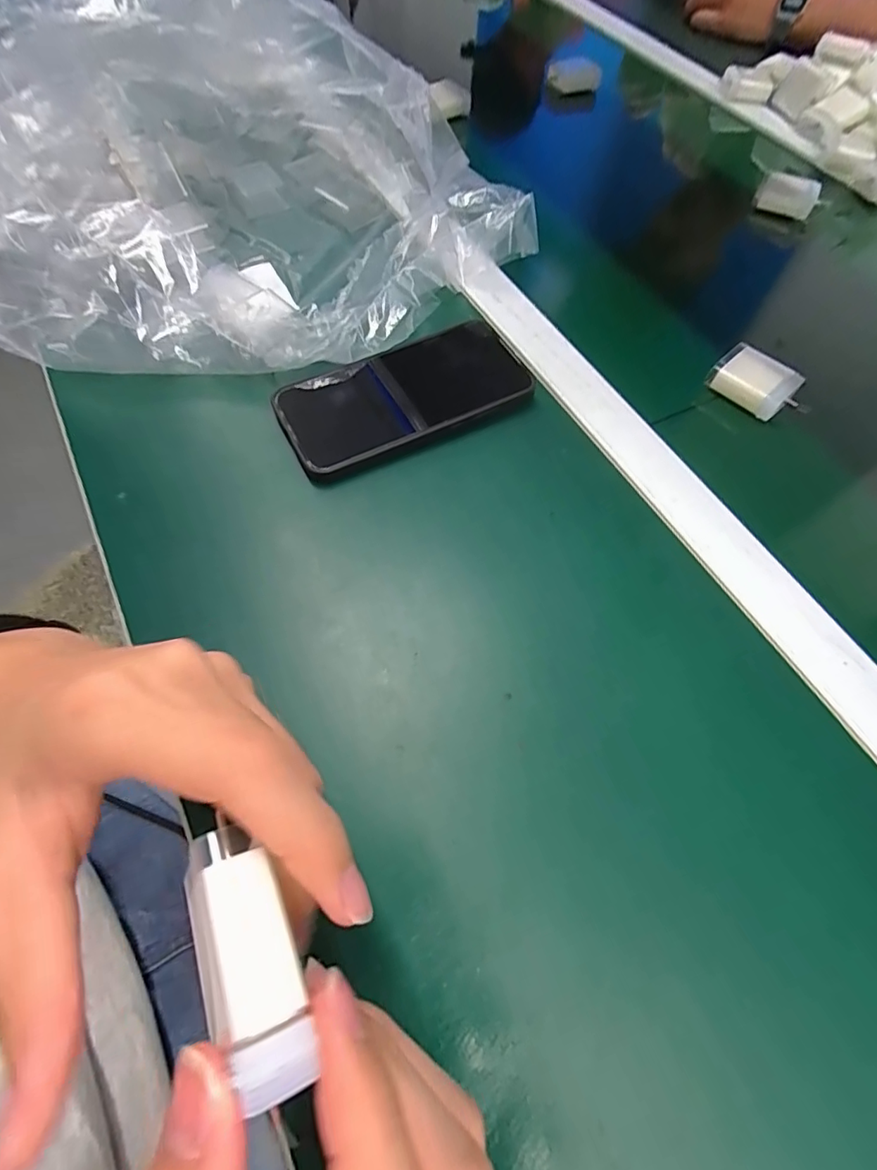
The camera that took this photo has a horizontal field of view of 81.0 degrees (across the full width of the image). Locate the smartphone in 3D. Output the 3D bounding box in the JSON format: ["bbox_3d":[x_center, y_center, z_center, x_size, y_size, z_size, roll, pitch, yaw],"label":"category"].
[{"bbox_3d":[-0.023,-0.127,0.336,0.160,0.010,0.081,-23,66,-14],"label":"smartphone"}]

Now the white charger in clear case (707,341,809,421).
[{"bbox_3d":[0.226,-0.141,0.358,0.063,0.019,0.040,42,69,17],"label":"white charger in clear case"}]

